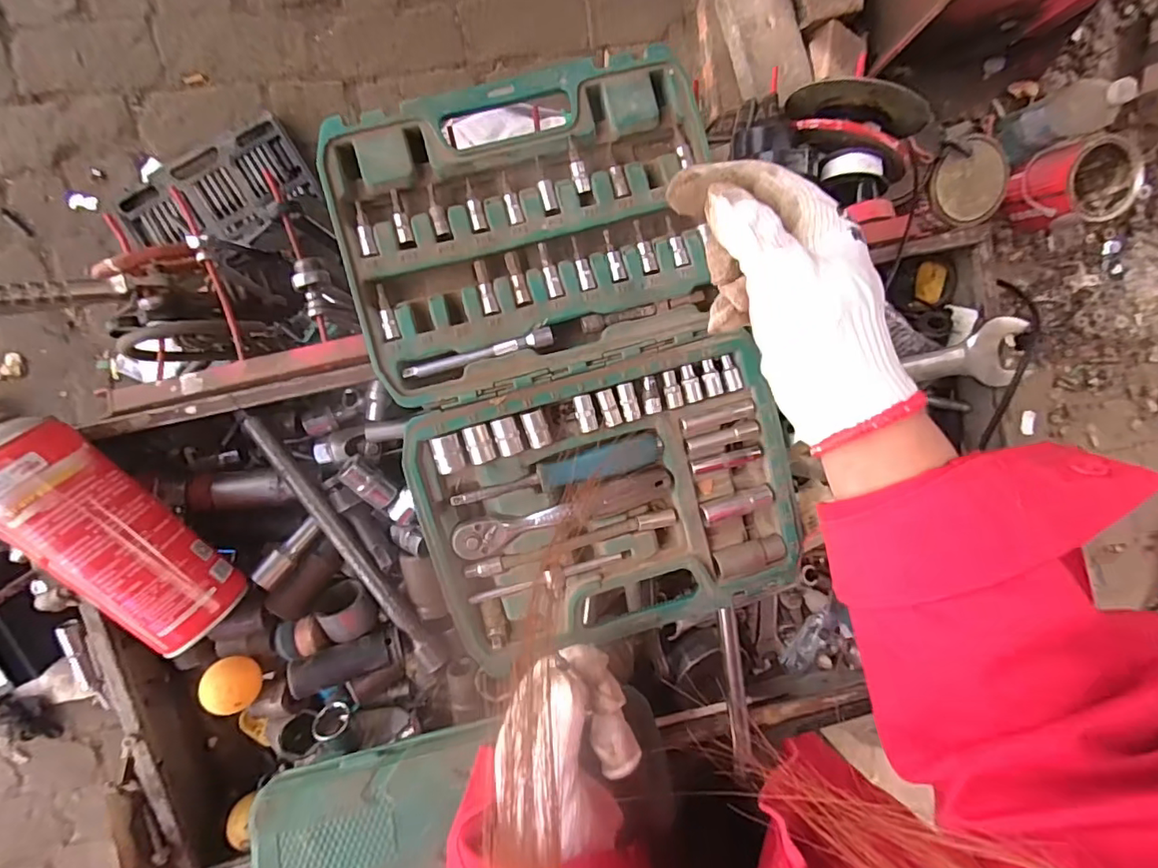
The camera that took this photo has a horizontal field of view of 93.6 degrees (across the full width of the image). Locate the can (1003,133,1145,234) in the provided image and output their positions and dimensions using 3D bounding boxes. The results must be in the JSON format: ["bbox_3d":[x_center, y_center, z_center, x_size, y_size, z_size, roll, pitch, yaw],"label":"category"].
[{"bbox_3d":[0.920,-0.463,1.013,0.161,0.131,0.138,-9,97,-6],"label":"can"}]

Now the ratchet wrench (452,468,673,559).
[{"bbox_3d":[-0.010,0.053,0.373,0.154,0.017,0.023,-18,98,-5],"label":"ratchet wrench"}]

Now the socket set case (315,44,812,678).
[{"bbox_3d":[-0.003,-0.044,0.369,0.246,0.037,0.378,-15,94,-1],"label":"socket set case"}]

